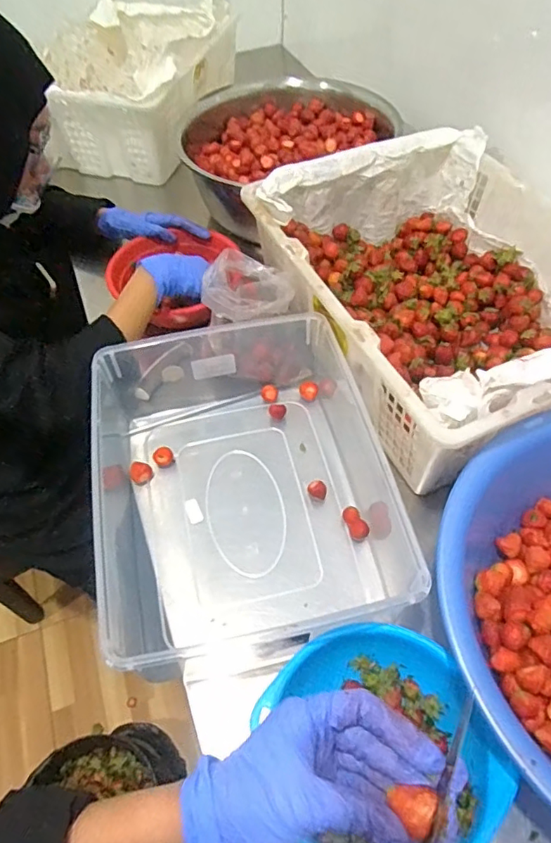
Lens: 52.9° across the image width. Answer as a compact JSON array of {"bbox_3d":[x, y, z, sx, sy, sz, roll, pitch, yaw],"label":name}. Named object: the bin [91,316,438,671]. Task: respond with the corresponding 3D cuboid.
[{"bbox_3d":[-0.042,0.046,0.631,0.313,0.135,0.394,-12,54,-7],"label":"bin"}]

